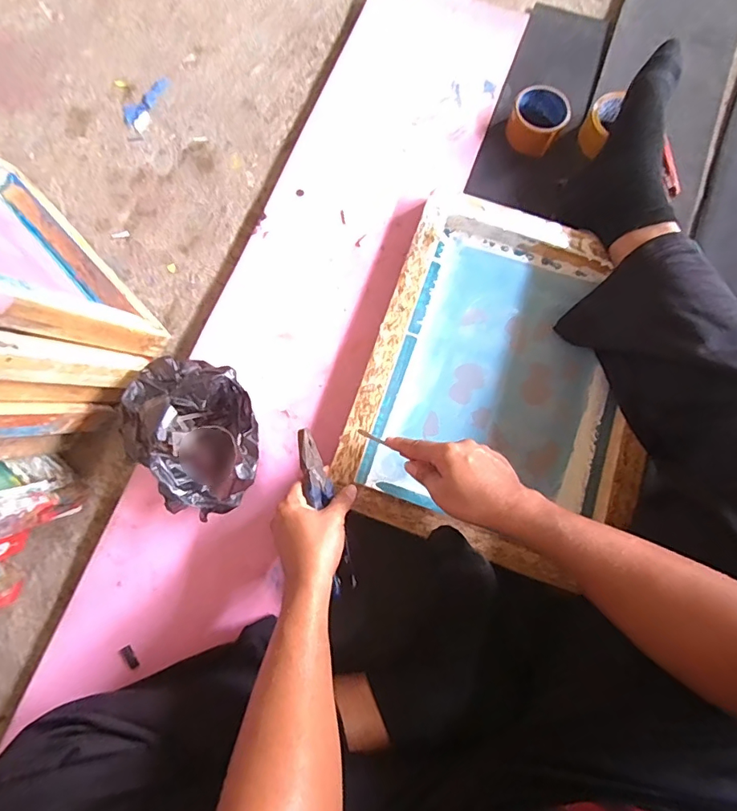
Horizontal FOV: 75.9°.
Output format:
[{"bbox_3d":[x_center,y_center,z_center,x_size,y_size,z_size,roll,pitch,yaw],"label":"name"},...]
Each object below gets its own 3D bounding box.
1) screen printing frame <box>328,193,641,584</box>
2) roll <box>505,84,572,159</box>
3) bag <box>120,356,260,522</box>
[{"bbox_3d":[0.184,-0.037,0.625,0.344,0.049,0.452,17,78,4],"label":"screen printing frame"},{"bbox_3d":[0.262,-0.443,0.737,0.086,0.041,0.092,0,77,0],"label":"roll"},{"bbox_3d":[-0.204,0.025,0.568,0.139,0.142,0.195,-43,80,-8],"label":"bag"}]

